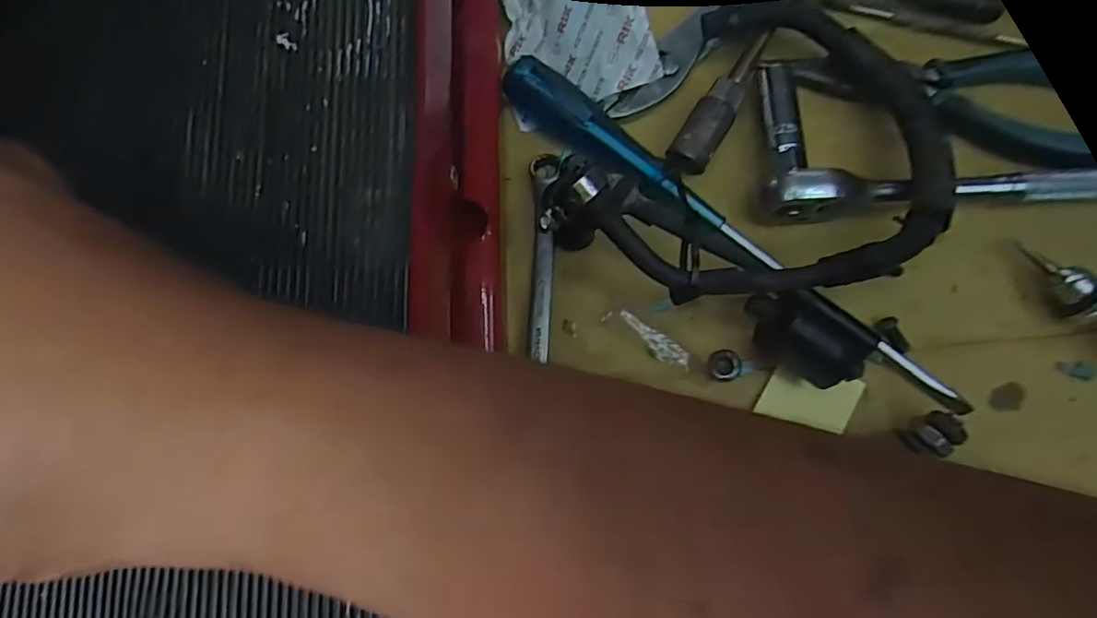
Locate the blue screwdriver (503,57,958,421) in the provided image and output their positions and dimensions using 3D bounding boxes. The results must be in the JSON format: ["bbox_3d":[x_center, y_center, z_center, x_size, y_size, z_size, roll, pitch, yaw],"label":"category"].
[{"bbox_3d":[0.089,-0.045,0.313,0.293,0.023,0.026,40,87,8],"label":"blue screwdriver"}]

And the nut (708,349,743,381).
[{"bbox_3d":[0.093,0.029,0.314,0.017,0.004,0.016,-5,82,4],"label":"nut"}]

